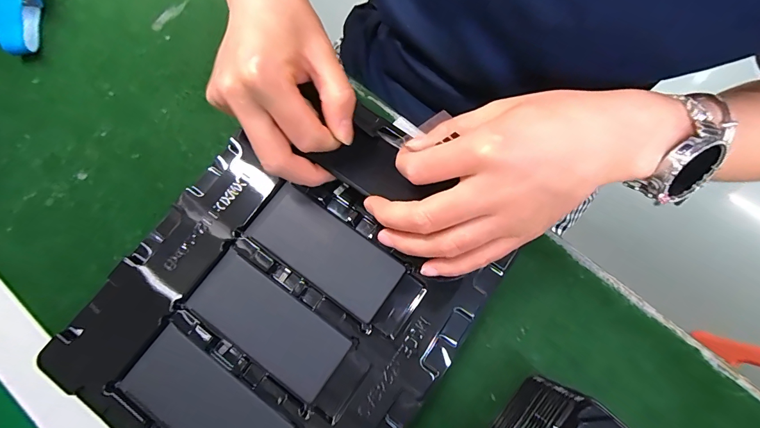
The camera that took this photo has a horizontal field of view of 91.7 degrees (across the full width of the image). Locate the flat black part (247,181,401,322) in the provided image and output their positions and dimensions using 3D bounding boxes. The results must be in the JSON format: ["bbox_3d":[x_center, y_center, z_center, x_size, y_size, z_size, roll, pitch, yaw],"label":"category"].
[{"bbox_3d":[-0.039,0.026,0.264,0.108,0.008,0.048,34,78,8],"label":"flat black part"}]

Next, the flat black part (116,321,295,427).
[{"bbox_3d":[-0.112,0.124,0.238,0.109,0.005,0.049,36,78,9],"label":"flat black part"}]

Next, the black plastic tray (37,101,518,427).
[{"bbox_3d":[-0.060,0.052,0.253,0.215,0.015,0.259,35,78,8],"label":"black plastic tray"}]

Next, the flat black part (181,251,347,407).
[{"bbox_3d":[-0.076,0.074,0.251,0.107,0.006,0.047,36,78,9],"label":"flat black part"}]

